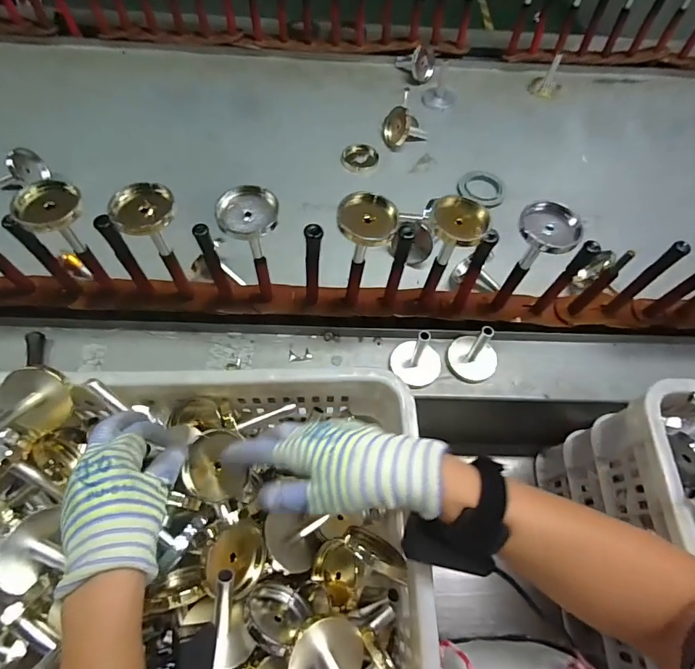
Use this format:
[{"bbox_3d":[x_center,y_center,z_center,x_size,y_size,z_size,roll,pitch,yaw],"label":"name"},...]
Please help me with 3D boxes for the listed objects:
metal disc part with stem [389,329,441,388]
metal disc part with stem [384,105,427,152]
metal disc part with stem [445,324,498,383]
[{"bbox_3d":[0.090,0.025,0.541,0.064,0.066,0.059,1,63,-2],"label":"metal disc part with stem"},{"bbox_3d":[0.105,-0.374,0.795,0.057,0.069,0.070,0,35,-37],"label":"metal disc part with stem"},{"bbox_3d":[0.166,0.020,0.549,0.063,0.070,0.059,1,63,-2],"label":"metal disc part with stem"}]

